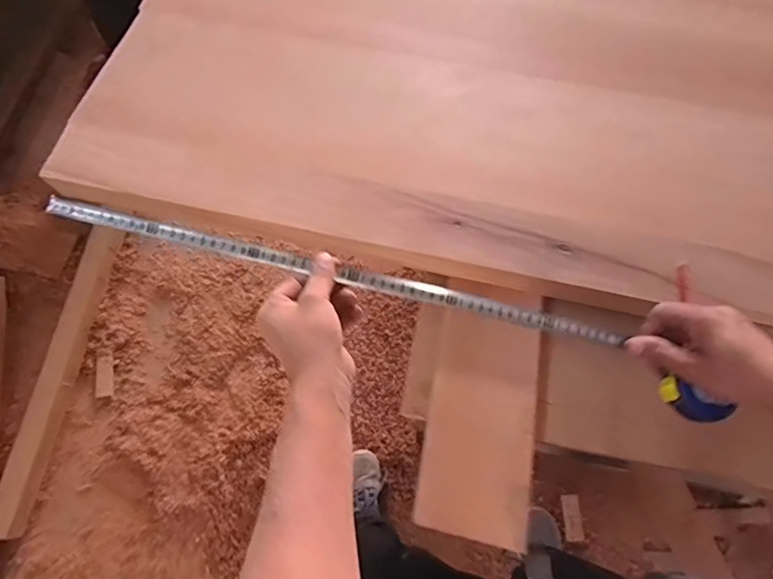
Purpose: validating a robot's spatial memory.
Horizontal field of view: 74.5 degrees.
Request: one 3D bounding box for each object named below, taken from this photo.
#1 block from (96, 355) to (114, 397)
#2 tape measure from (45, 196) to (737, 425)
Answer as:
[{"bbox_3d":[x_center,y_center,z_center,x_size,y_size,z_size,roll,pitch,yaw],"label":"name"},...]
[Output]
[{"bbox_3d":[-0.842,0.258,1.520,0.050,0.011,0.123,-10,71,-2],"label":"block"},{"bbox_3d":[-0.002,0.004,0.482,0.646,0.033,0.059,16,73,1],"label":"tape measure"}]

